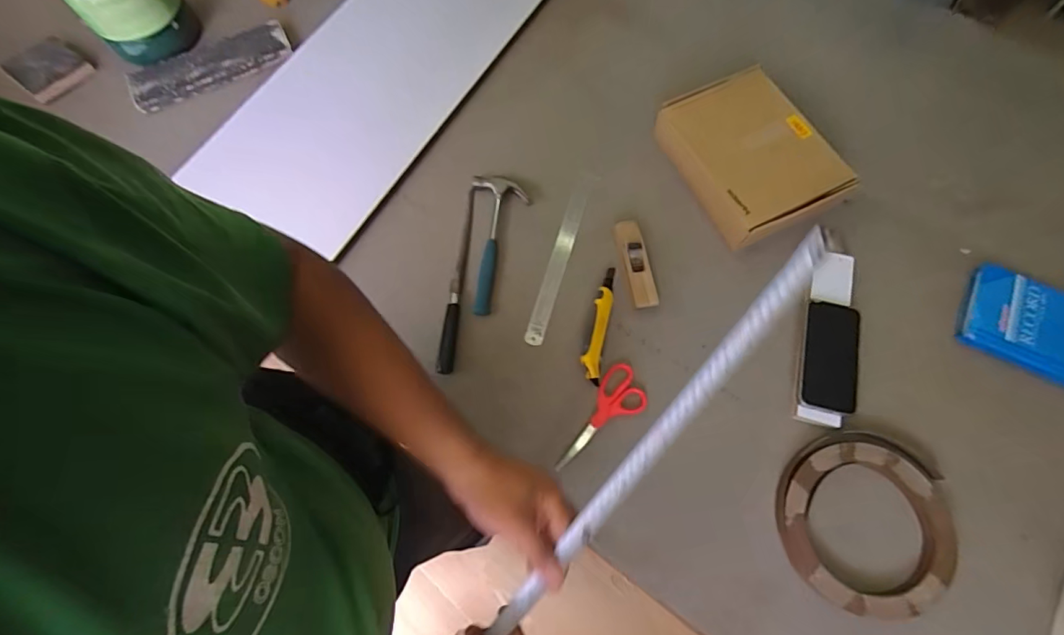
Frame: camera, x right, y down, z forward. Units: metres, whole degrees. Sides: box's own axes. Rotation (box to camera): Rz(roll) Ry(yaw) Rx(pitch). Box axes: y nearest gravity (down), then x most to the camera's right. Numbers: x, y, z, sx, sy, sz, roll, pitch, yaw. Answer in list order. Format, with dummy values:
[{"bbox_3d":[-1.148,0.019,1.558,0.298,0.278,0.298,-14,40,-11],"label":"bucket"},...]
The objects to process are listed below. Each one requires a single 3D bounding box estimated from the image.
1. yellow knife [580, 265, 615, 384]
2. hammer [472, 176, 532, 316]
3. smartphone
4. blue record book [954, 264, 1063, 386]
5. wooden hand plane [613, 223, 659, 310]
[{"bbox_3d":[0.103,0.006,0.744,0.031,0.030,0.187,10,71,4],"label":"yellow knife"},{"bbox_3d":[-0.051,-0.127,0.804,0.094,0.023,0.253,-2,71,-1],"label":"hammer"},{"bbox_3d":[0.442,0.057,0.710,0.089,0.008,0.165,16,72,-2],"label":"smartphone"},{"bbox_3d":[0.776,0.020,0.720,0.218,0.032,0.145,25,75,13],"label":"blue record book"},{"bbox_3d":[0.169,-0.086,0.773,0.038,0.025,0.145,-11,71,-4],"label":"wooden hand plane"}]

